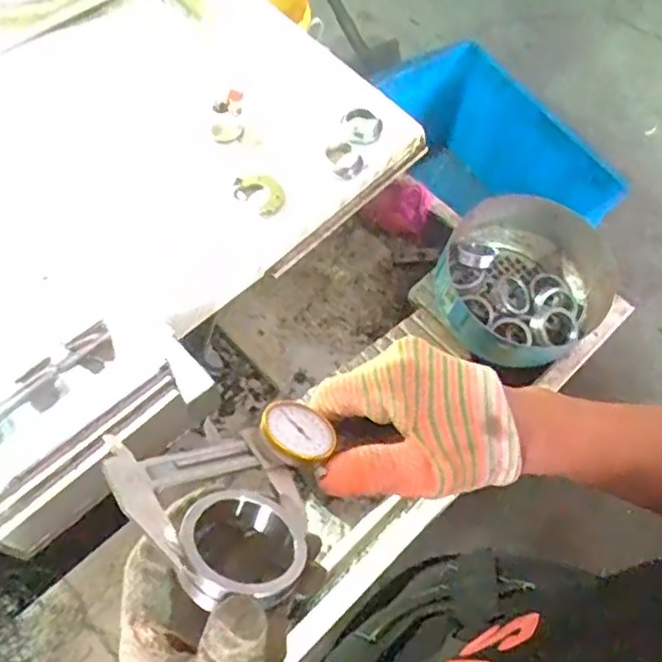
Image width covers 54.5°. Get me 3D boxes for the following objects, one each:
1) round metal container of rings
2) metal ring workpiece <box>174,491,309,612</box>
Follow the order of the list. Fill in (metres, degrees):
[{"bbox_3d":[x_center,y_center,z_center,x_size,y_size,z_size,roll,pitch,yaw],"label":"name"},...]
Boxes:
[{"bbox_3d":[0.231,-0.057,0.777,0.196,0.103,0.204,2,63,-3],"label":"round metal container of rings"},{"bbox_3d":[-0.036,0.086,0.260,0.051,0.014,0.051,14,46,-15],"label":"metal ring workpiece"}]

